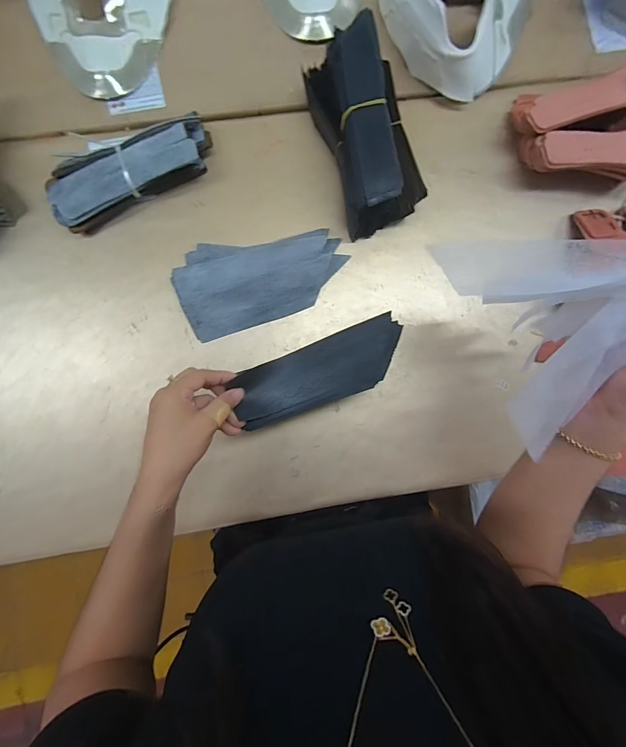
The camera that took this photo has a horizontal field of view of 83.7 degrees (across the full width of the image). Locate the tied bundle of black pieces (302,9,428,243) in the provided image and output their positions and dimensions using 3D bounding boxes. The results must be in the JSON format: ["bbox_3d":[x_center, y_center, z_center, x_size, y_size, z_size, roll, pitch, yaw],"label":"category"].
[{"bbox_3d":[0.067,-0.290,0.421,0.095,0.095,0.205,-19,90,-4],"label":"tied bundle of black pieces"}]

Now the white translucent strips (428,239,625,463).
[{"bbox_3d":[0.213,-0.053,0.281,0.155,0.024,0.185,-27,77,33],"label":"white translucent strips"}]

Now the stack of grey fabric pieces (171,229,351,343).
[{"bbox_3d":[-0.065,-0.125,0.447,0.211,0.026,0.112,-18,90,-4],"label":"stack of grey fabric pieces"}]

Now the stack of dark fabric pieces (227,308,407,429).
[{"bbox_3d":[0.011,-0.001,0.389,0.196,0.014,0.070,-25,90,-6],"label":"stack of dark fabric pieces"}]

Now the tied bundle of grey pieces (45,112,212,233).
[{"bbox_3d":[-0.222,-0.248,0.429,0.208,0.043,0.073,-25,90,-4],"label":"tied bundle of grey pieces"}]

